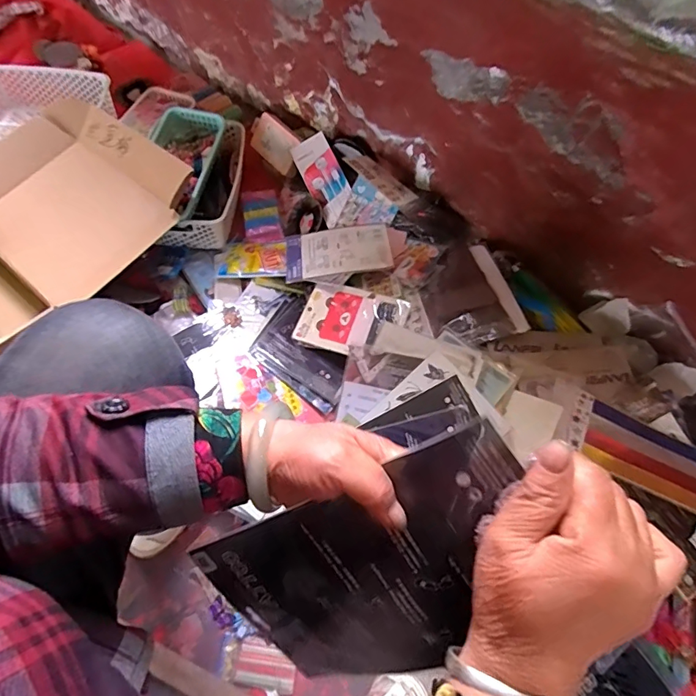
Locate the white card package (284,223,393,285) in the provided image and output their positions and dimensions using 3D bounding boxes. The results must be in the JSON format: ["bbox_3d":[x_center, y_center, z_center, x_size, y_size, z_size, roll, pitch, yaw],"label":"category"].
[{"bbox_3d":[-0.020,-0.179,0.871,0.195,0.012,0.120,-7,55,3],"label":"white card package"}]

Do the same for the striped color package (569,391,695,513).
[{"bbox_3d":[0.424,0.152,0.679,0.209,0.008,0.103,25,62,-1],"label":"striped color package"}]

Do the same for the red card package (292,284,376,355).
[{"bbox_3d":[-0.019,-0.051,0.809,0.132,0.006,0.109,14,72,20],"label":"red card package"}]

